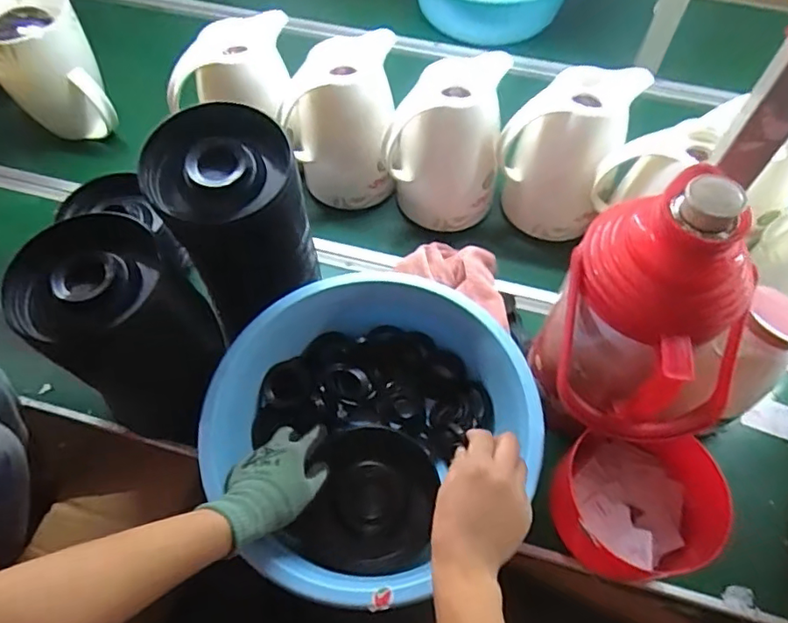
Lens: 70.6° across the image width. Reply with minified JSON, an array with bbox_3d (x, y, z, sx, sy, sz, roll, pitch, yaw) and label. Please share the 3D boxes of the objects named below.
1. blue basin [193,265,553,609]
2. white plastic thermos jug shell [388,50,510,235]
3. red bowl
[{"bbox_3d":[-0.031,0.137,0.670,0.351,0.123,0.339,0,60,0],"label":"blue basin"},{"bbox_3d":[0.078,-0.246,0.830,0.154,0.226,0.126,9,60,5],"label":"white plastic thermos jug shell"},{"bbox_3d":[0.280,0.222,0.652,0.165,0.115,0.154,0,60,0],"label":"red bowl"}]

